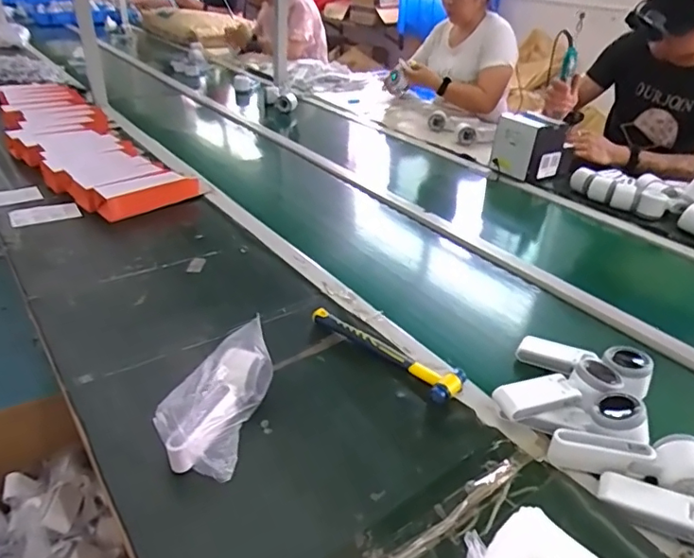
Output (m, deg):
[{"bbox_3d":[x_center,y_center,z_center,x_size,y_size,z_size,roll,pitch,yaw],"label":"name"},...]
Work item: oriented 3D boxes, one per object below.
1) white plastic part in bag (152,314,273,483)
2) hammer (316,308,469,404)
[{"bbox_3d":[-0.152,0.137,0.622,0.084,0.083,0.164,8,32,9],"label":"white plastic part in bag"},{"bbox_3d":[0.054,0.096,0.753,0.058,0.020,0.240,-25,41,-37],"label":"hammer"}]

